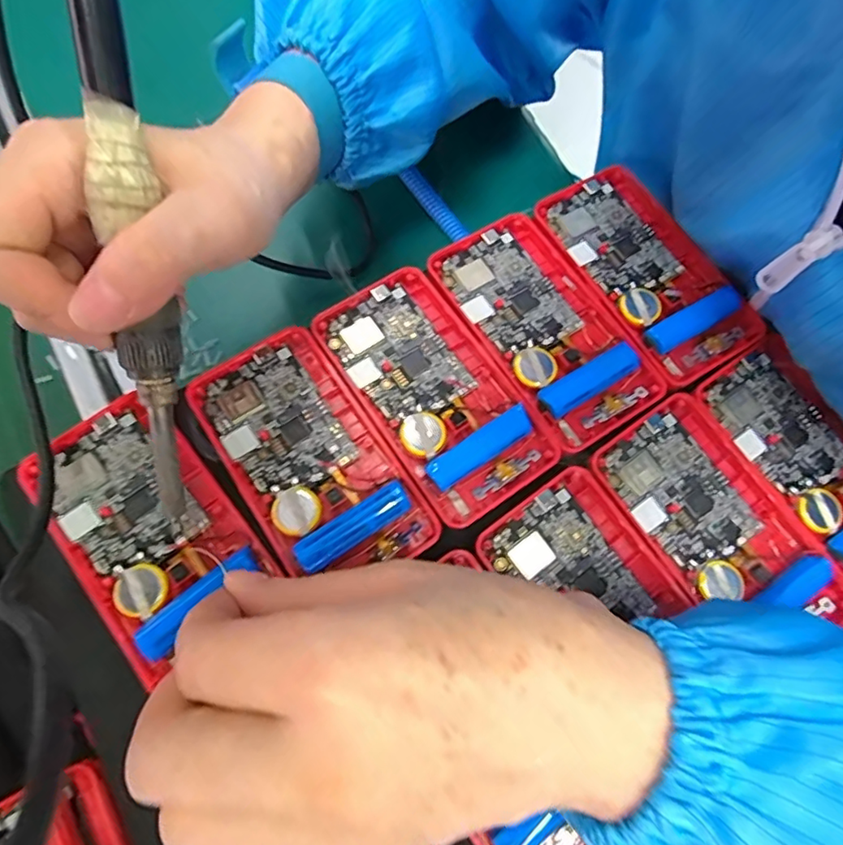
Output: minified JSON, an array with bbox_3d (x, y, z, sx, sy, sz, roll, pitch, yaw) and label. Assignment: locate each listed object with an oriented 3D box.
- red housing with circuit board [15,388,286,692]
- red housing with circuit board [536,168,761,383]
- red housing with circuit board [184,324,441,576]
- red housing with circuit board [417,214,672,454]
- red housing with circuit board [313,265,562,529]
[{"bbox_3d":[-0.115,0.040,0.223,0.062,0.016,0.103,-41,80,-8],"label":"red housing with circuit board"},{"bbox_3d":[0.113,-0.079,0.277,0.062,0.016,0.120,-31,80,-11],"label":"red housing with circuit board"},{"bbox_3d":[-0.050,0.014,0.235,0.061,0.019,0.116,-33,81,-11],"label":"red housing with circuit board"},{"bbox_3d":[0.059,-0.048,0.263,0.062,0.016,0.118,-32,81,-11],"label":"red housing with circuit board"},{"bbox_3d":[0.006,-0.017,0.249,0.061,0.014,0.118,-33,81,-11],"label":"red housing with circuit board"}]

